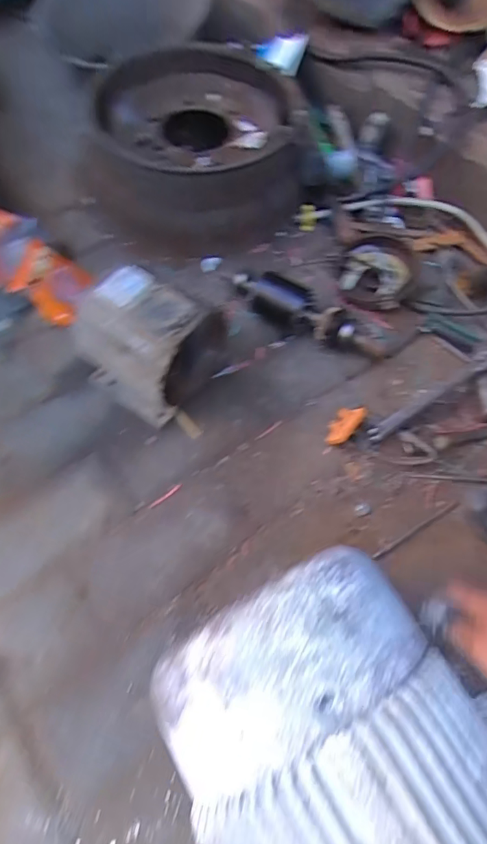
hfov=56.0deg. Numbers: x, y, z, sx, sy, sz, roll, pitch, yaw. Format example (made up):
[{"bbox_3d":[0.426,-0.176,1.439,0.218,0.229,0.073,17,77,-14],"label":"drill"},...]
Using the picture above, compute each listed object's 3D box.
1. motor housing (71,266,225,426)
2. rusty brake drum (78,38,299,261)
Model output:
[{"bbox_3d":[-0.142,-0.111,0.685,0.159,0.177,0.138,32,67,15],"label":"motor housing"},{"bbox_3d":[-0.102,-0.577,0.953,0.417,0.165,0.461,-2,63,-1],"label":"rusty brake drum"}]

